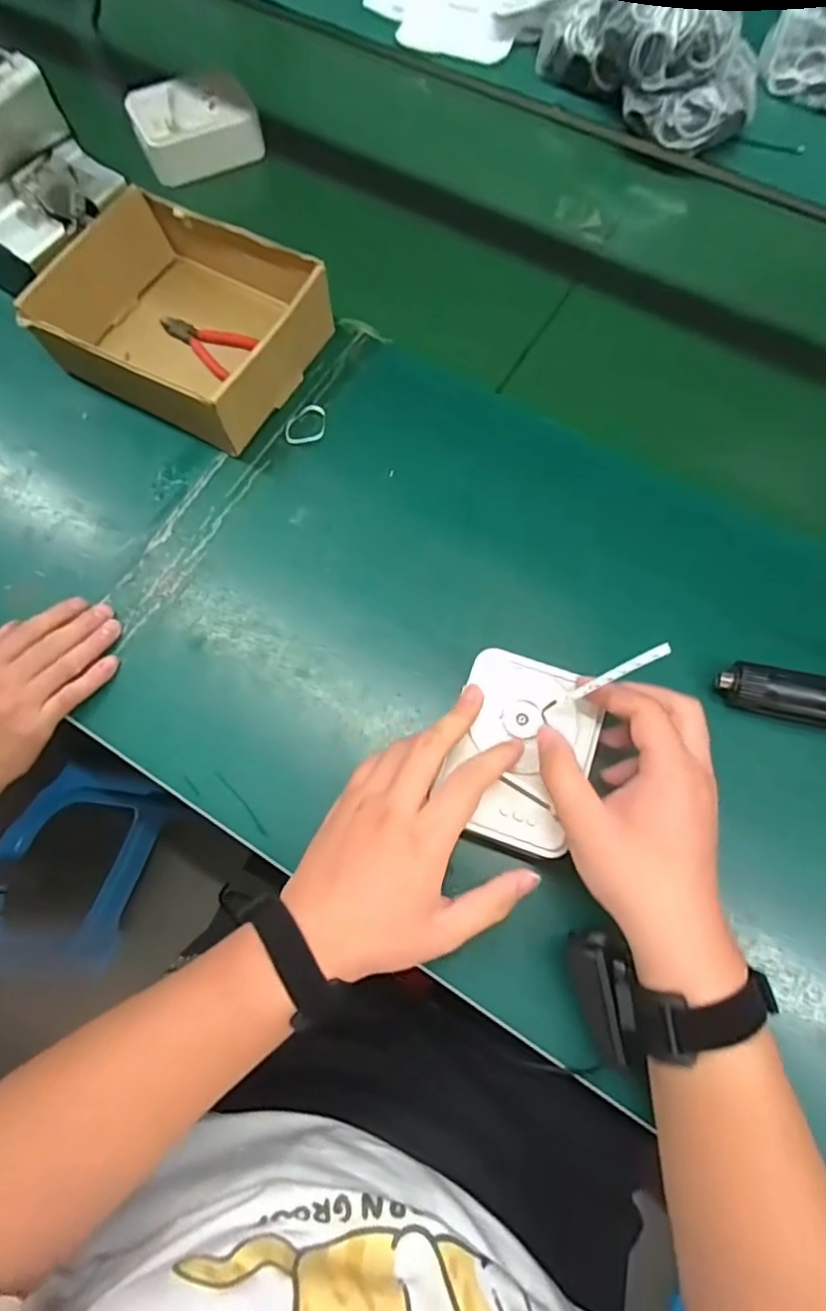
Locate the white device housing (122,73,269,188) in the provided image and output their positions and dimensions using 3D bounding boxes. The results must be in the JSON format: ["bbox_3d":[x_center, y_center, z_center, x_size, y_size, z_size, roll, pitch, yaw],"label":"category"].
[{"bbox_3d":[-0.241,-0.582,0.659,0.127,0.055,0.076,-30,73,-9],"label":"white device housing"}]

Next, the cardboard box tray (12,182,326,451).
[{"bbox_3d":[-0.205,-0.302,0.541,0.215,0.074,0.178,30,75,11],"label":"cardboard box tray"}]

